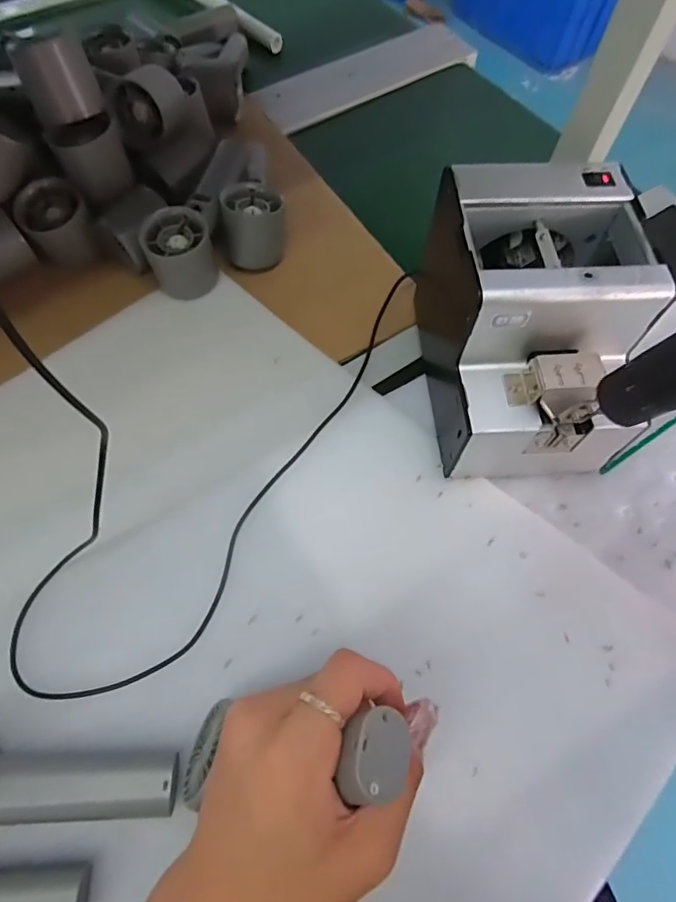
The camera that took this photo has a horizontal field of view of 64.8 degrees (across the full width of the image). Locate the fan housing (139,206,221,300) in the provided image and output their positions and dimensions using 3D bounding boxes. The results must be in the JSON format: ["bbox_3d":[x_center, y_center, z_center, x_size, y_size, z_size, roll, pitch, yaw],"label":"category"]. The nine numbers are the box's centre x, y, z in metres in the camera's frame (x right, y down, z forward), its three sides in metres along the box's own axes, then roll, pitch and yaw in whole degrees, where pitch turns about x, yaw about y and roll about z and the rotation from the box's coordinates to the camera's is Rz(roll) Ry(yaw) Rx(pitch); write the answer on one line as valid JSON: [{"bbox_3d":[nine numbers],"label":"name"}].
[{"bbox_3d":[-0.135,-0.170,0.462,0.055,0.050,0.055,1,63,-1],"label":"fan housing"}]

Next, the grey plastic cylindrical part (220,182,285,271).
[{"bbox_3d":[-0.077,-0.209,0.496,0.053,0.056,0.057,1,63,-1],"label":"grey plastic cylindrical part"}]

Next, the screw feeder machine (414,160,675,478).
[{"bbox_3d":[0.145,-0.090,0.392,0.131,0.134,0.175,-3,64,-3],"label":"screw feeder machine"}]

